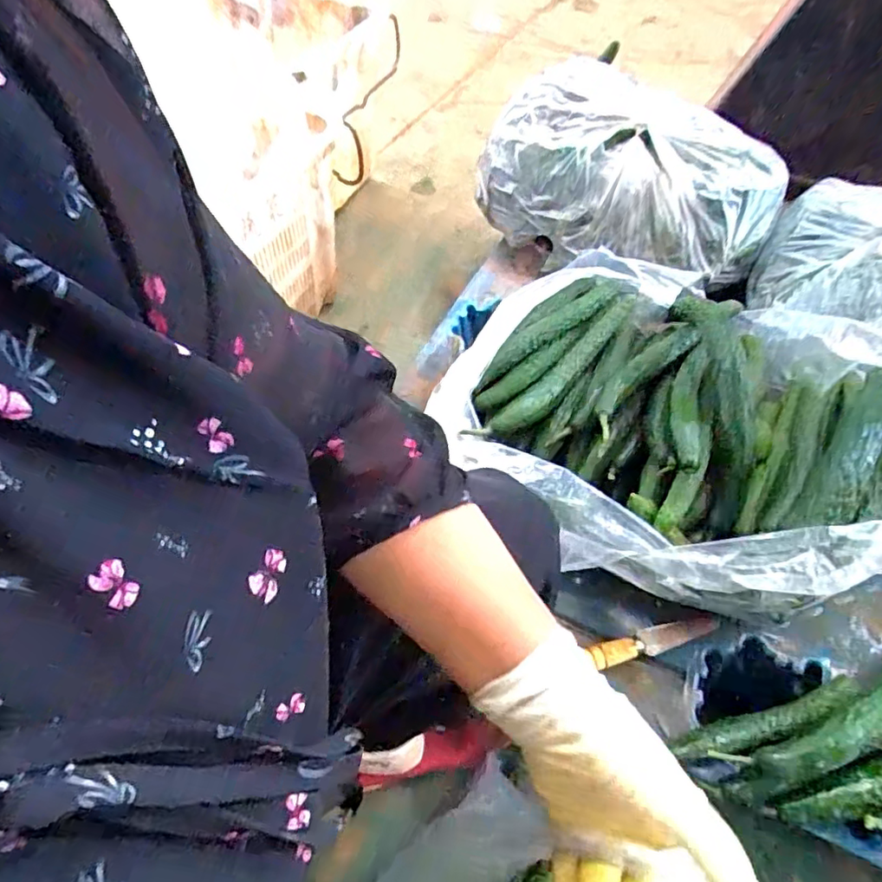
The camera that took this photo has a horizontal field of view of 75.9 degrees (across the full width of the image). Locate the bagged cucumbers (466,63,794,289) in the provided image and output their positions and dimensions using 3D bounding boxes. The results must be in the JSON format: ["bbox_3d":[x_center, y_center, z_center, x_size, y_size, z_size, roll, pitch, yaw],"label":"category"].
[{"bbox_3d":[0.314,-0.462,0.977,0.498,0.188,0.324,12,54,4],"label":"bagged cucumbers"}]

